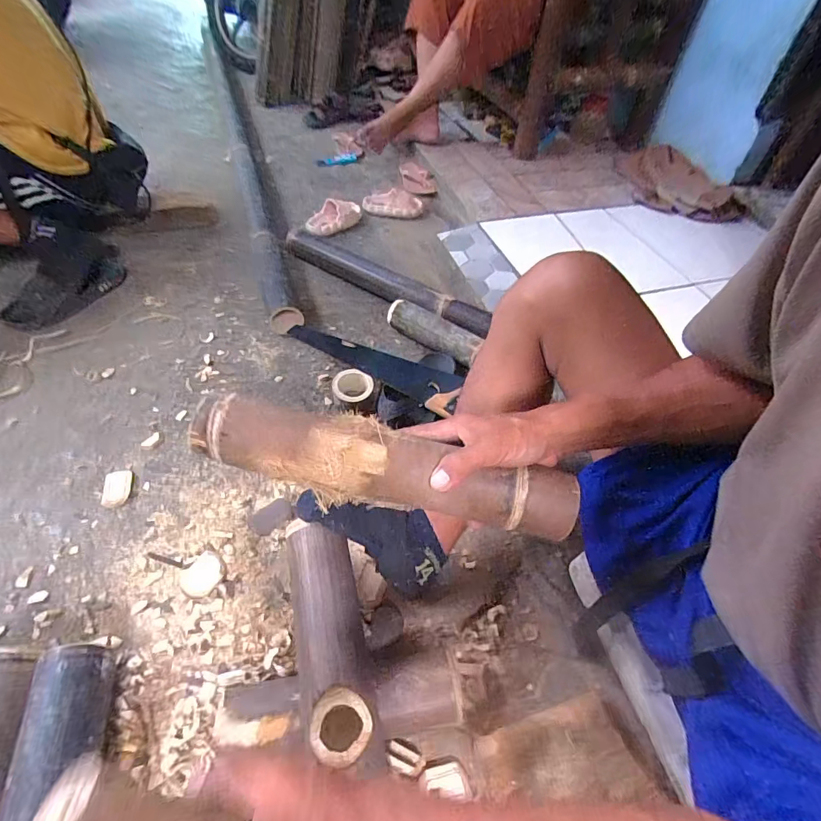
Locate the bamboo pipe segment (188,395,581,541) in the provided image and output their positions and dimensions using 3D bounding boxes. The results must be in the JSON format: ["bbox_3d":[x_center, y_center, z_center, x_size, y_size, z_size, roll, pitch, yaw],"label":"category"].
[{"bbox_3d":[-0.025,0.053,0.399,0.339,0.059,0.065,13,51,1],"label":"bamboo pipe segment"}]

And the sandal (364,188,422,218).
[{"bbox_3d":[-0.053,-0.627,1.314,0.178,0.047,0.094,-1,51,-5],"label":"sandal"}]

